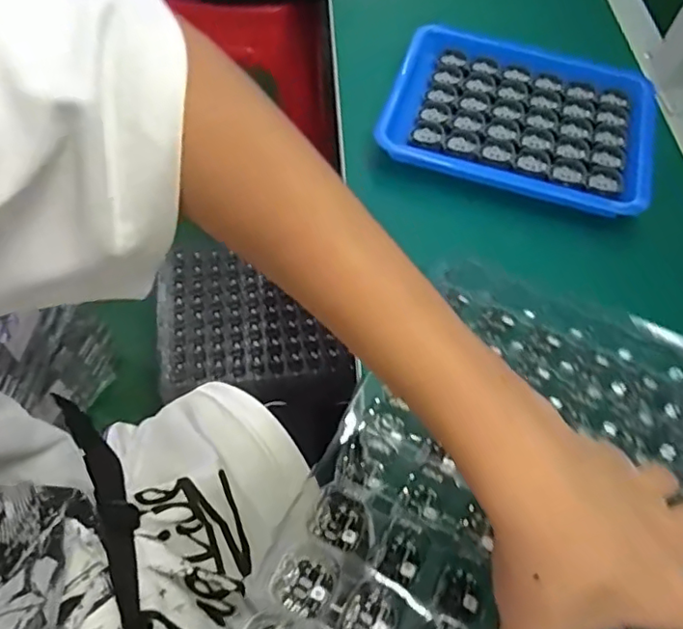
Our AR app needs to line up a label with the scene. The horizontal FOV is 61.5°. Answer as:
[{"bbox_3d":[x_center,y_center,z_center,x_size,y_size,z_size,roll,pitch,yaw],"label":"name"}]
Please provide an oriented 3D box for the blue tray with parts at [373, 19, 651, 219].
[{"bbox_3d":[0.152,-0.170,0.492,0.214,0.021,0.183,16,60,6],"label":"blue tray with parts"}]

